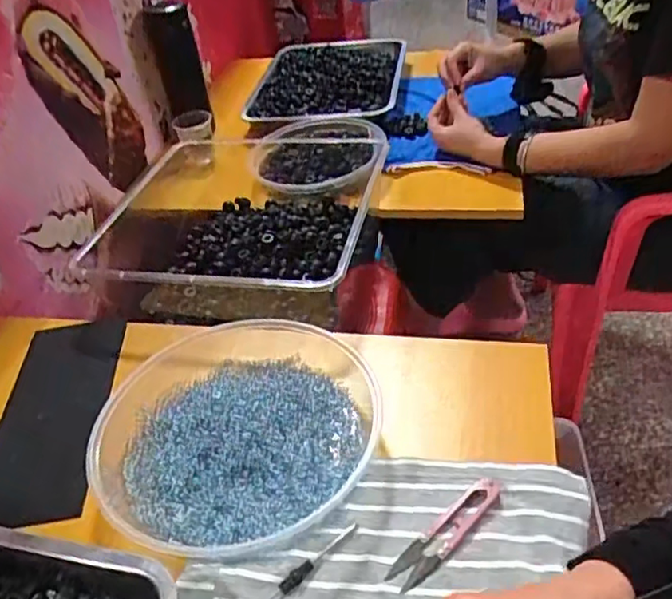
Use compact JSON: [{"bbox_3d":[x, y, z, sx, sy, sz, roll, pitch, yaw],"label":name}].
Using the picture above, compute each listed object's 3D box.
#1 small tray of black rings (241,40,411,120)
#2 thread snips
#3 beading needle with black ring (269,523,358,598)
[{"bbox_3d":[-0.009,-0.423,1.157,0.260,0.037,0.320,1,40,11],"label":"small tray of black rings"},{"bbox_3d":[0.078,0.161,0.435,0.101,0.008,0.025,-30,44,-25],"label":"thread snips"},{"bbox_3d":[-0.030,0.190,0.423,0.115,0.004,0.010,-35,46,-29],"label":"beading needle with black ring"}]

